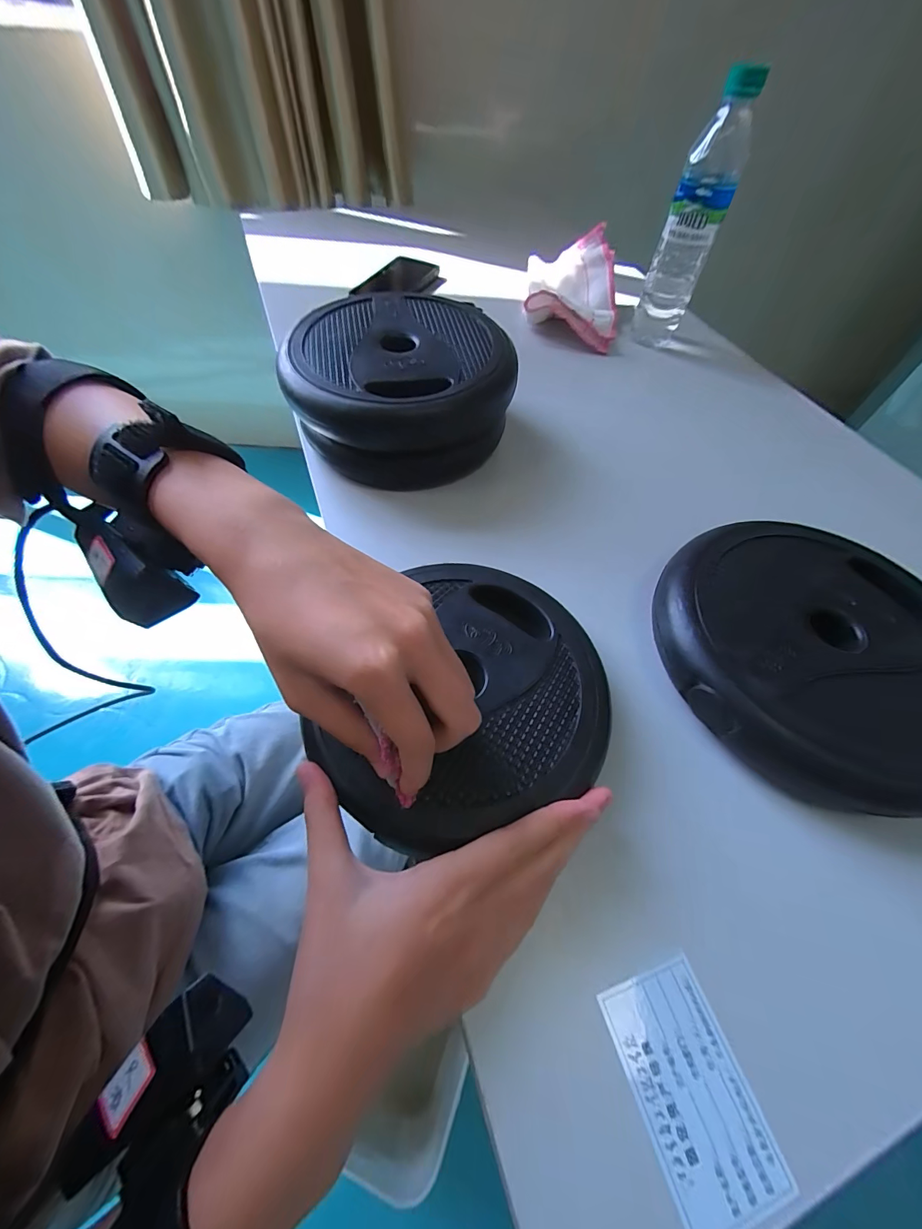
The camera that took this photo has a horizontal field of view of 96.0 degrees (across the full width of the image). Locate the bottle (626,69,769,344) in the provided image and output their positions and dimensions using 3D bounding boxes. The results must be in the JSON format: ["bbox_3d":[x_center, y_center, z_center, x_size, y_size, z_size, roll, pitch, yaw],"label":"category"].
[{"bbox_3d":[0.260,-0.435,0.471,0.058,0.220,0.061,24,58,11],"label":"bottle"}]

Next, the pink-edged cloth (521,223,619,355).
[{"bbox_3d":[0.153,-0.451,0.562,0.121,0.081,0.206,6,57,0],"label":"pink-edged cloth"}]

